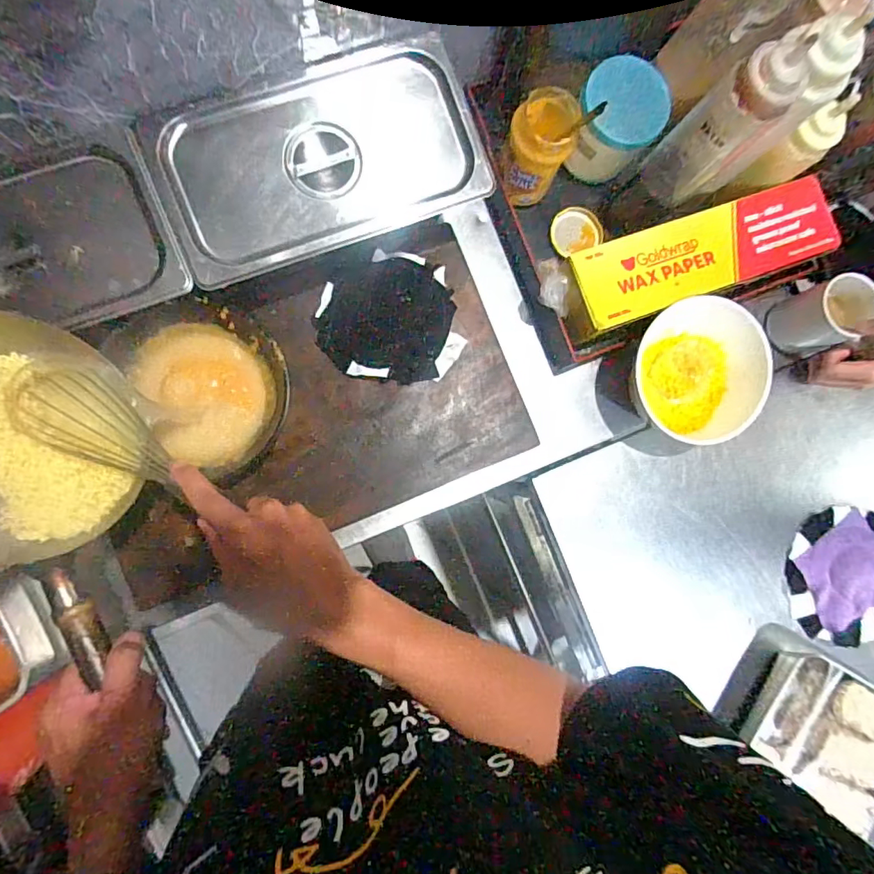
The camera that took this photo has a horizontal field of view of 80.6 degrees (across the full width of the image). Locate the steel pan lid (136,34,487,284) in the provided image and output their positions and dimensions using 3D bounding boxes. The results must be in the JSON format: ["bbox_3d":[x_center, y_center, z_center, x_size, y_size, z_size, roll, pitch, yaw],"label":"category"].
[{"bbox_3d":[-0.115,-0.284,0.522,0.316,0.025,0.172,-21,90,-8],"label":"steel pan lid"}]

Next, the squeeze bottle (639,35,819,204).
[{"bbox_3d":[0.305,-0.323,0.523,0.085,0.181,0.079,-42,93,-7],"label":"squeeze bottle"}]

